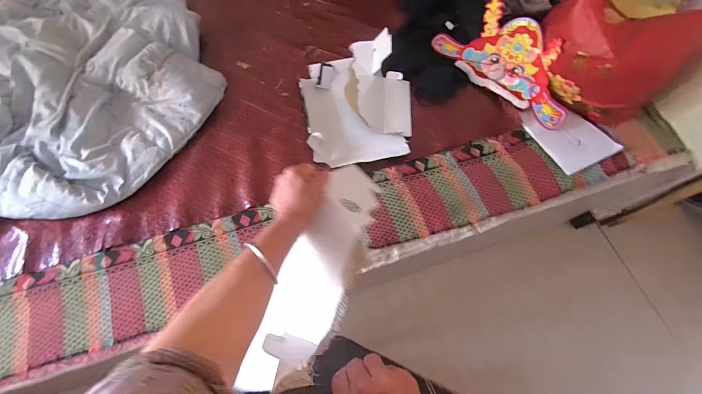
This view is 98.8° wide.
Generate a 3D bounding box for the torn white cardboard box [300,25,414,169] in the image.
[{"bbox_3d":[0.022,-0.287,0.865,0.308,0.079,0.389,-10,68,-5],"label":"torn white cardboard box"}]

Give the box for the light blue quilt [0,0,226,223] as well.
[{"bbox_3d":[-1.029,-0.295,0.844,1.227,0.117,0.999,-35,72,-14],"label":"light blue quilt"}]

